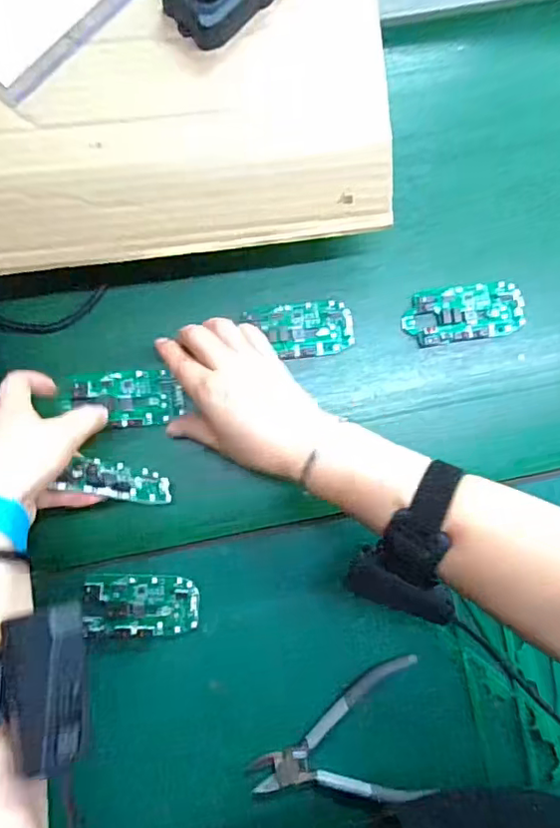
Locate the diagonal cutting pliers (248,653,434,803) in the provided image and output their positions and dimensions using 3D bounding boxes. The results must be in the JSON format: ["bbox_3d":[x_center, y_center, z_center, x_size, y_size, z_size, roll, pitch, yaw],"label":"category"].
[{"bbox_3d":[0.045,0.252,0.441,0.139,0.022,0.093,-13,77,2],"label":"diagonal cutting pliers"}]

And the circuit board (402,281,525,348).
[{"bbox_3d":[0.152,-0.083,0.471,0.098,0.009,0.045,-8,87,-2],"label":"circuit board"}]

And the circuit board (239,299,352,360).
[{"bbox_3d":[0.017,-0.069,0.468,0.087,0.013,0.046,-6,87,-2],"label":"circuit board"}]

